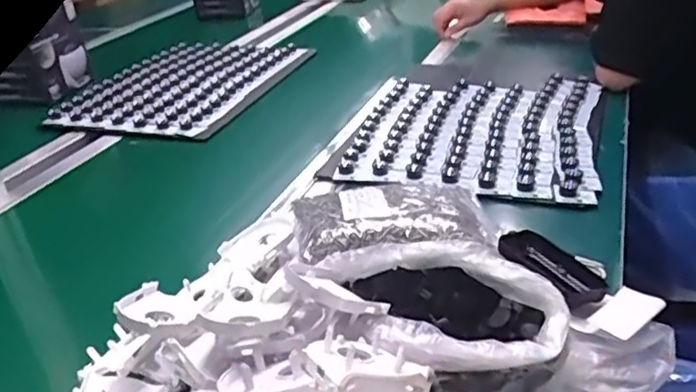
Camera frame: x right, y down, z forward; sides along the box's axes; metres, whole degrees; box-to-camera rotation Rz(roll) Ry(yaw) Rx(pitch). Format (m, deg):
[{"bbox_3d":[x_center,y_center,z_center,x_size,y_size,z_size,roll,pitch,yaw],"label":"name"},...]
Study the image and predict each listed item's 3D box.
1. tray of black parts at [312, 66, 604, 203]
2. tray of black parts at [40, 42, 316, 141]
[{"bbox_3d":[0.199,-0.114,0.936,0.343,0.028,0.404,8,32,21],"label":"tray of black parts"},{"bbox_3d":[-0.310,-0.216,1.207,0.321,0.048,0.442,8,33,22],"label":"tray of black parts"}]

